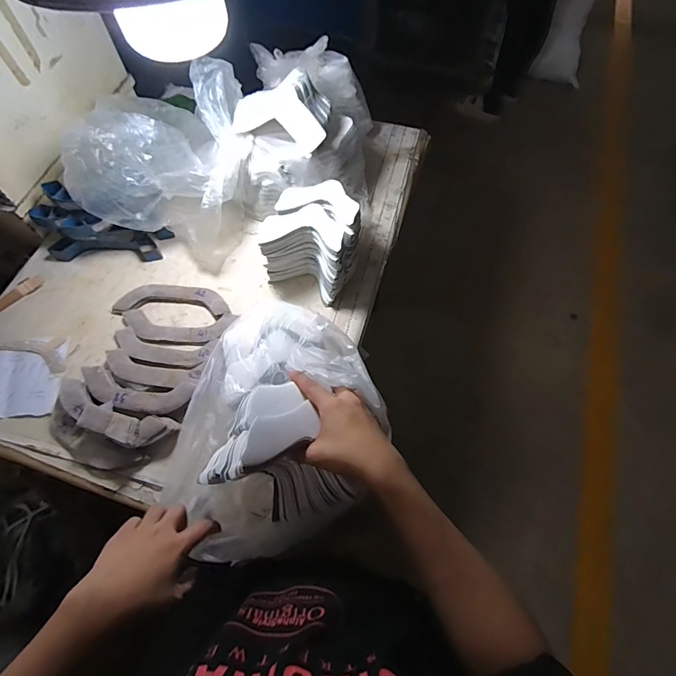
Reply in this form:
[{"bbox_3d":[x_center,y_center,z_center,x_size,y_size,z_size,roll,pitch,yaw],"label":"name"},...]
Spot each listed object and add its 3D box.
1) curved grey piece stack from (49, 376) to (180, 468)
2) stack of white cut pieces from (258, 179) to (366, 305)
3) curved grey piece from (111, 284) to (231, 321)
[{"bbox_3d":[-0.394,0.150,0.673,0.228,0.057,0.109,19,64,10],"label":"curved grey piece stack"},{"bbox_3d":[-0.041,-0.187,0.791,0.154,0.153,0.174,24,65,13],"label":"stack of white cut pieces"},{"bbox_3d":[-0.324,-0.073,0.803,0.222,0.020,0.066,4,62,3],"label":"curved grey piece"}]

